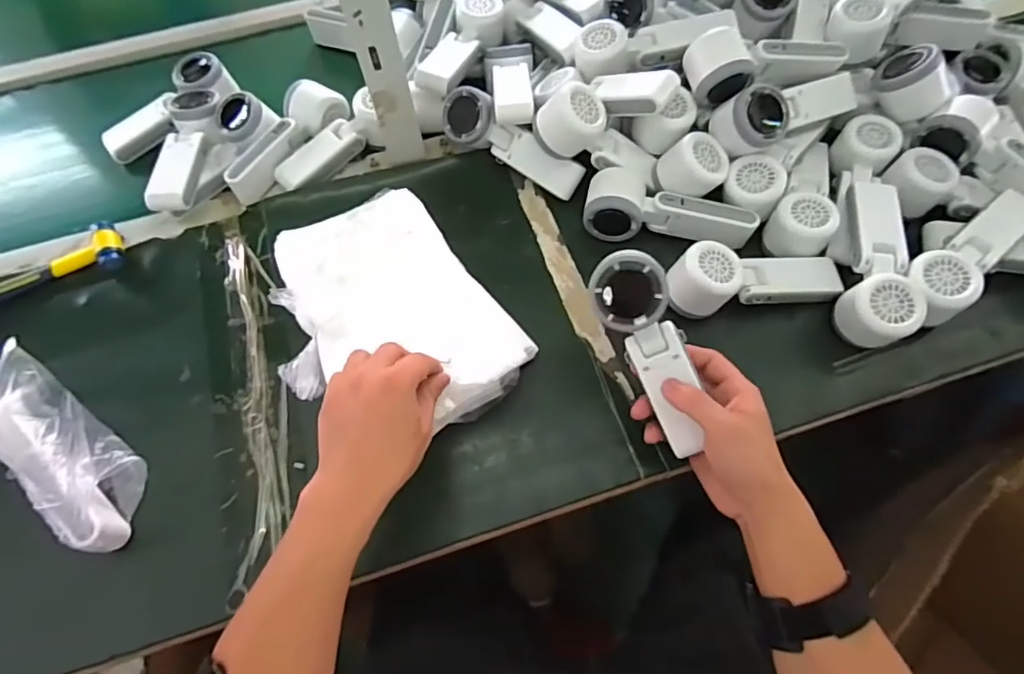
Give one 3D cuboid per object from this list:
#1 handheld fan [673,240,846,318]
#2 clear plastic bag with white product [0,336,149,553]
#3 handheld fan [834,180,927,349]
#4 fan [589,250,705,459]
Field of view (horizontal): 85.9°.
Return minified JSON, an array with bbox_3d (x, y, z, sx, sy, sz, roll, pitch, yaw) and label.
[{"bbox_3d":[0.231,-0.060,0.514,0.168,0.050,0.052,-9,63,-2],"label":"handheld fan"},{"bbox_3d":[-0.376,0.096,0.460,0.071,0.073,0.182,-38,81,-16],"label":"clear plastic bag with white product"},{"bbox_3d":[0.342,-0.068,0.519,0.059,0.049,0.170,14,64,9],"label":"handheld fan"},{"bbox_3d":[0.108,0.013,0.423,0.053,0.034,0.160,-24,100,-10],"label":"fan"}]

